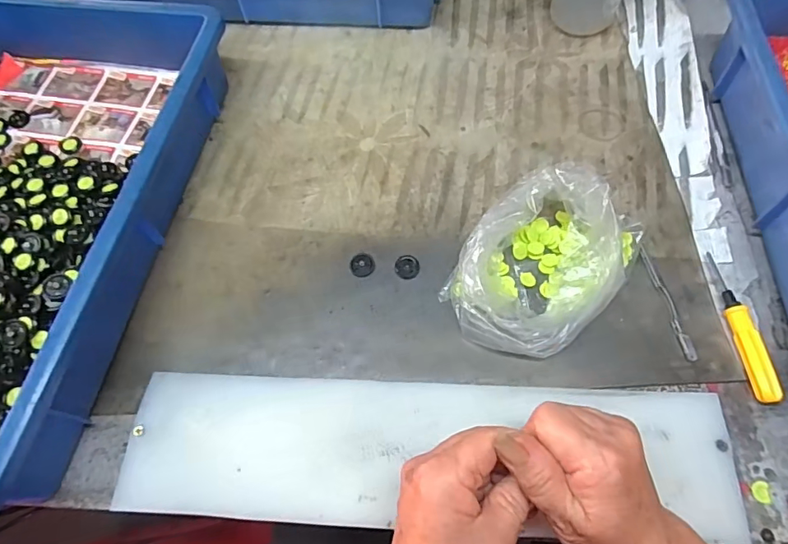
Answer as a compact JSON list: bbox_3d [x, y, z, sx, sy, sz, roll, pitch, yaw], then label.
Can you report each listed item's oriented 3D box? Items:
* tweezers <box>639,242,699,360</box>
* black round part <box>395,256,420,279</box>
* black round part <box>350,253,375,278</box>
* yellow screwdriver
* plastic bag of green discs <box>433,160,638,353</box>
[{"bbox_3d":[0.212,0.022,0.375,0.010,0.005,0.096,-8,65,-2],"label":"tweezers"},{"bbox_3d":[0.011,-0.005,0.396,0.020,0.004,0.021,-1,64,3],"label":"black round part"},{"bbox_3d":[-0.026,-0.006,0.398,0.020,0.004,0.021,-1,64,3],"label":"black round part"},{"bbox_3d":[0.257,0.038,0.358,0.014,0.018,0.116,-6,64,0],"label":"yellow screwdriver"},{"bbox_3d":[0.115,-0.008,0.362,0.154,0.058,0.103,-38,68,-14],"label":"plastic bag of green discs"}]

